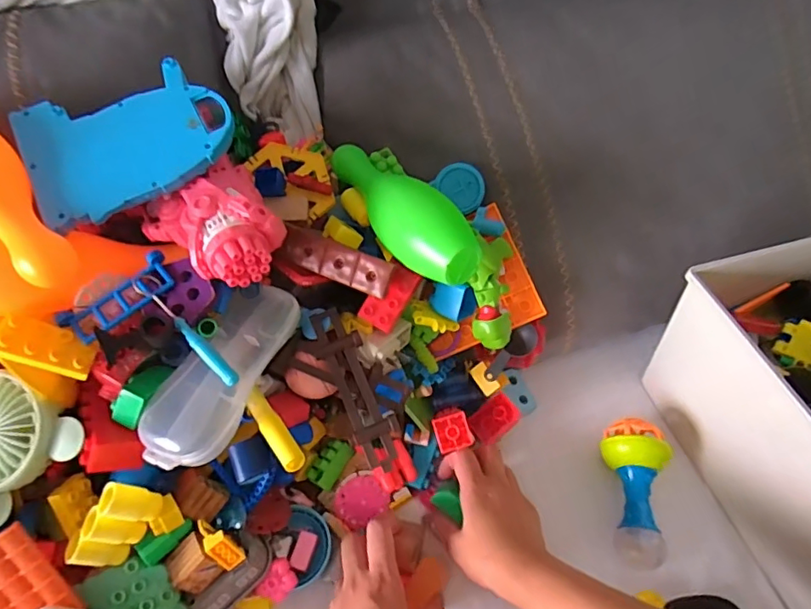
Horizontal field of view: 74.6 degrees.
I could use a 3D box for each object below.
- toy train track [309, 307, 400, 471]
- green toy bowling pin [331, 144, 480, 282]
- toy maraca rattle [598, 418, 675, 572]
[{"bbox_3d":[-0.042,0.069,0.453,0.038,0.007,0.143,-25,73,-3],"label":"toy train track"},{"bbox_3d":[-0.005,-0.092,0.471,0.064,0.056,0.206,-22,60,-16],"label":"green toy bowling pin"},{"bbox_3d":[0.223,0.179,0.509,0.062,0.053,0.135,4,56,0],"label":"toy maraca rattle"}]

